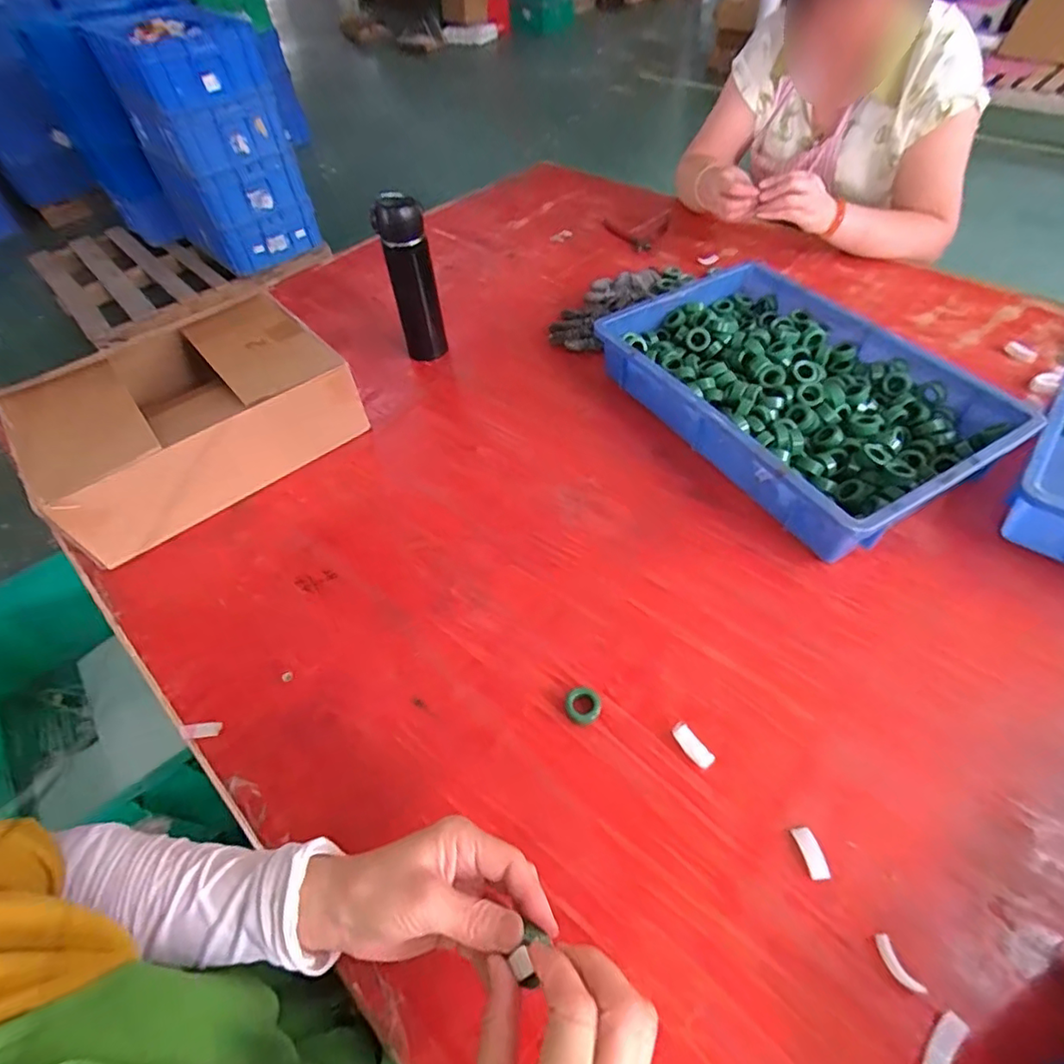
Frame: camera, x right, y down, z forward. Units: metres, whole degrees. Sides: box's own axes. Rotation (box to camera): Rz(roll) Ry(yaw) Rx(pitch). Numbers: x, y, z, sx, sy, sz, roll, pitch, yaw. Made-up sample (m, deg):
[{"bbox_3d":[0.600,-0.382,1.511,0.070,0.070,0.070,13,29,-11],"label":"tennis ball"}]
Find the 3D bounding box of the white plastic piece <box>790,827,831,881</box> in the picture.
[{"bbox_3d":[0.210,0.240,0.421,0.016,0.007,0.034,-13,51,-5],"label":"white plastic piece"}]

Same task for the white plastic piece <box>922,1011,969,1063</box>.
[{"bbox_3d":[0.256,0.321,0.350,0.014,0.006,0.039,36,62,28],"label":"white plastic piece"}]

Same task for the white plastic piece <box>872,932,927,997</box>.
[{"bbox_3d":[0.245,0.290,0.377,0.013,0.006,0.035,-20,53,-11],"label":"white plastic piece"}]

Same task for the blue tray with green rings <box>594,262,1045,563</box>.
[{"bbox_3d":[0.319,-0.176,0.705,0.294,0.075,0.436,-26,53,-16],"label":"blue tray with green rings"}]

